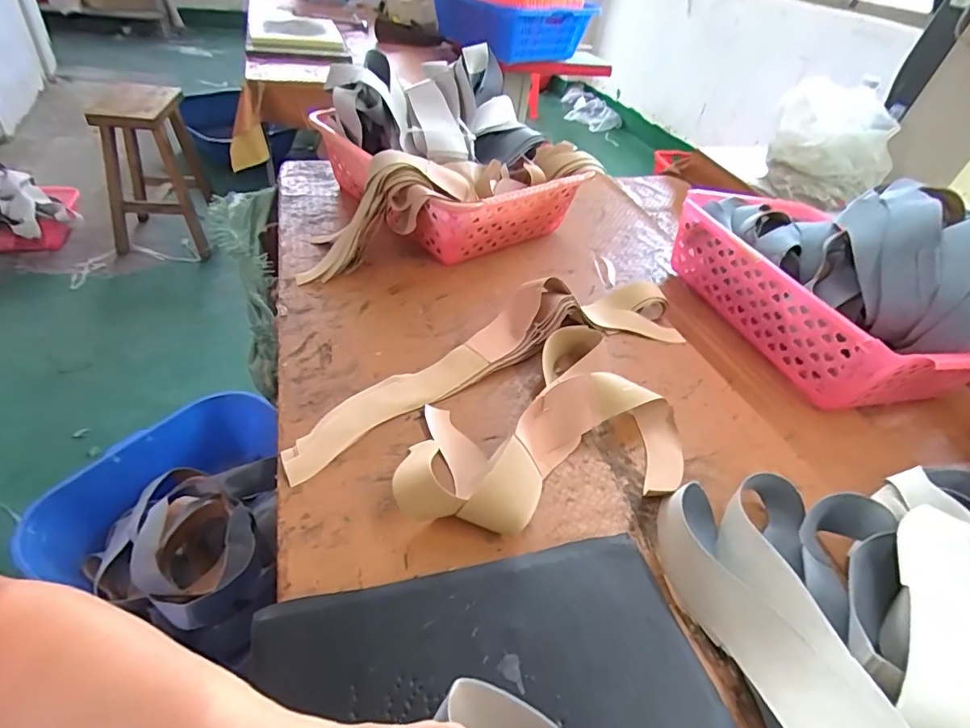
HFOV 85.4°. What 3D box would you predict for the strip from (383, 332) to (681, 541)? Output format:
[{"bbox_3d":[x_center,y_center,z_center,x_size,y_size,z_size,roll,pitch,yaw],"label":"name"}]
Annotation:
[{"bbox_3d":[0.064,0.073,0.541,0.320,0.058,0.170,-12,45,-20],"label":"strip"}]

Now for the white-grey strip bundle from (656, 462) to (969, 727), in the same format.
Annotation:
[{"bbox_3d":[0.350,0.201,0.430,0.335,0.077,0.276,-4,43,-13],"label":"white-grey strip bundle"}]

